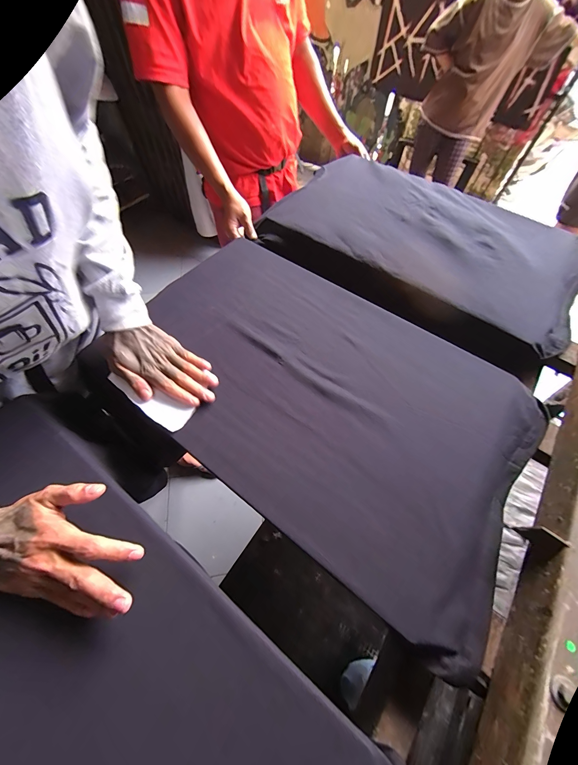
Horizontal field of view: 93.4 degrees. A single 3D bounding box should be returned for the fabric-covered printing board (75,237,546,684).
[{"bbox_3d":[0.038,0.001,0.432,0.624,0.046,0.391,32,67,16],"label":"fabric-covered printing board"}]

